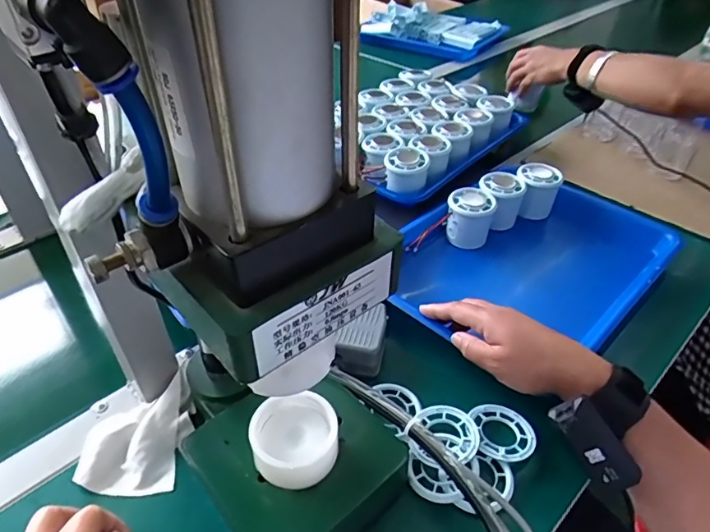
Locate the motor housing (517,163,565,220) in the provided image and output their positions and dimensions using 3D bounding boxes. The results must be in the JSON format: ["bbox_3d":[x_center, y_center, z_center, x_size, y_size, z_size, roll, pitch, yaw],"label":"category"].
[{"bbox_3d":[0.234,-0.096,0.653,0.055,0.055,0.057,14,41,13],"label":"motor housing"}]

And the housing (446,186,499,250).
[{"bbox_3d":[0.139,-0.058,0.611,0.053,0.061,0.053,8,40,5],"label":"housing"}]

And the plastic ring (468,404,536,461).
[{"bbox_3d":[0.125,0.139,0.422,0.049,0.009,0.055,1,40,-3],"label":"plastic ring"}]

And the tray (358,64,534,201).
[{"bbox_3d":[0.088,-0.199,0.749,0.212,0.072,0.312,32,47,30],"label":"tray"}]

